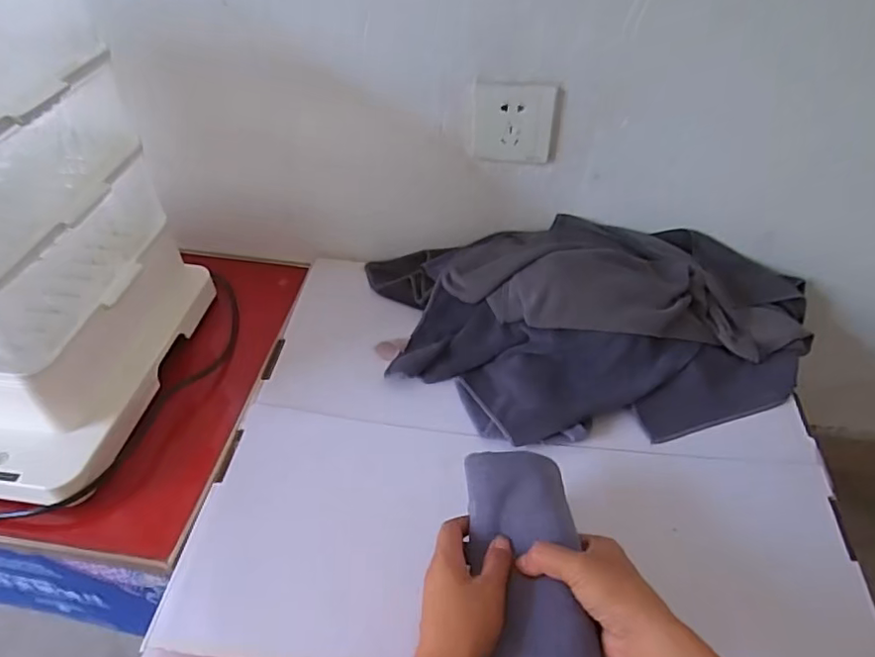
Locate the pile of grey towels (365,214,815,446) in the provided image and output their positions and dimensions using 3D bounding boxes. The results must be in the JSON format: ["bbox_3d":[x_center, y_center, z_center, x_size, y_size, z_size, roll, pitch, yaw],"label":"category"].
[{"bbox_3d":[0.165,-0.010,0.631,0.477,0.111,0.241,5,46,4],"label":"pile of grey towels"}]

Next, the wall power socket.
[{"bbox_3d":[0.084,-0.217,0.610,0.086,0.084,0.009,8,46,7],"label":"wall power socket"}]

